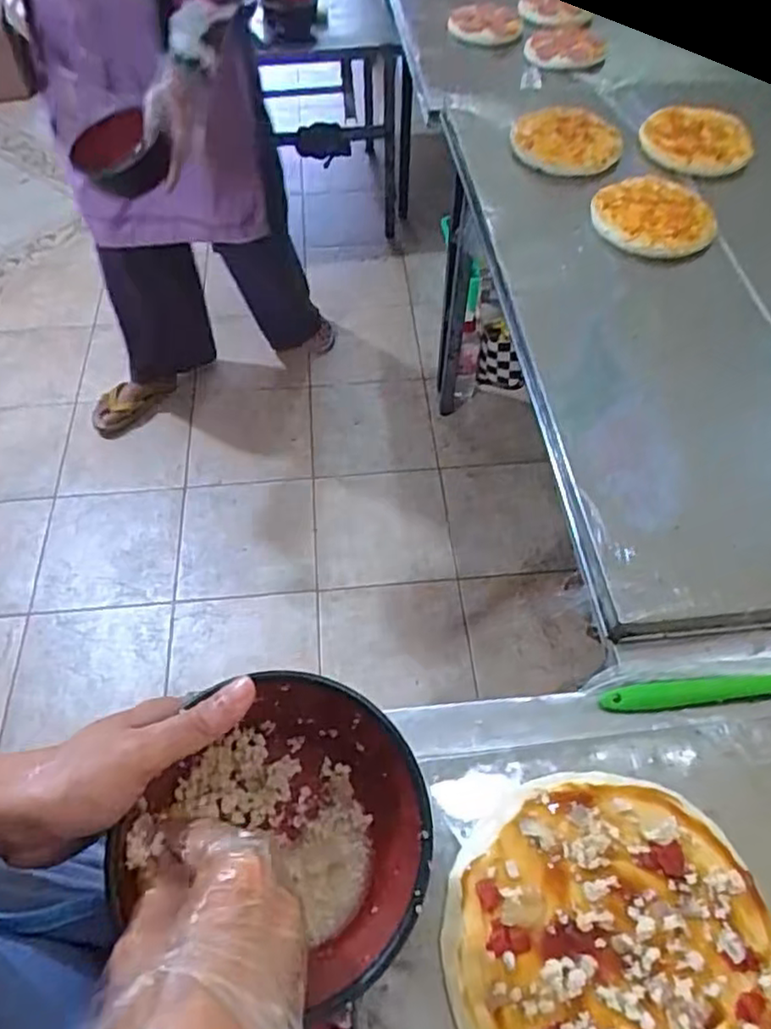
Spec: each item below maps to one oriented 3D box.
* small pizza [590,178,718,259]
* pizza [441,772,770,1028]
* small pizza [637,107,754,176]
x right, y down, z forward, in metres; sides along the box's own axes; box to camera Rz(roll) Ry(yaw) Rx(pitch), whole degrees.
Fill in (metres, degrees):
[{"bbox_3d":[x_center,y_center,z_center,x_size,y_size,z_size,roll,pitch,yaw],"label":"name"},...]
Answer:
[{"bbox_3d":[0.326,-0.368,0.827,0.147,0.017,0.124,-4,65,-4],"label":"small pizza"},{"bbox_3d":[0.136,0.263,0.408,0.191,0.023,0.190,-1,61,2],"label":"pizza"},{"bbox_3d":[0.421,-0.507,0.911,0.137,0.015,0.136,2,57,-3],"label":"small pizza"}]

